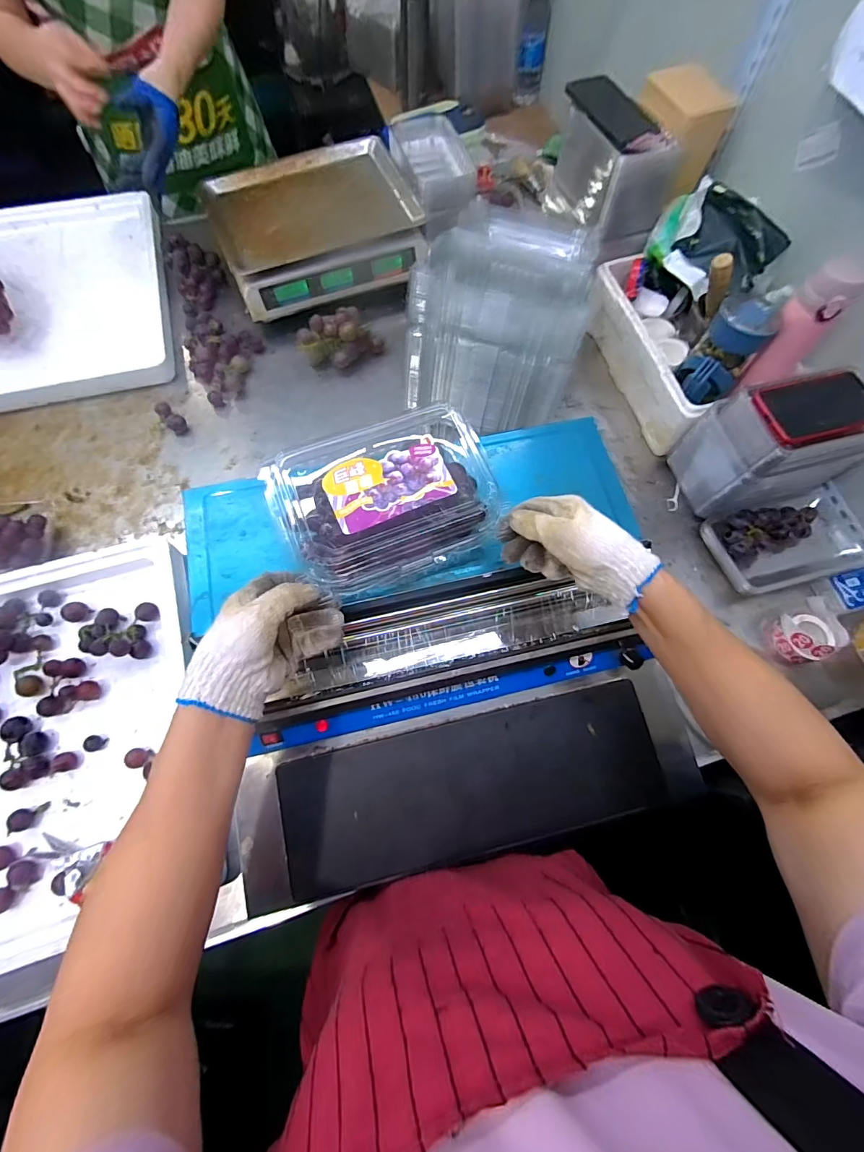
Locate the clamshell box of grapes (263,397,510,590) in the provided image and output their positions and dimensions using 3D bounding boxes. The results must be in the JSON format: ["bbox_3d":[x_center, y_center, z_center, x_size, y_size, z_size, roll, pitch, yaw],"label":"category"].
[{"bbox_3d":[-0.043,-0.081,0.416,0.195,0.077,0.152,-22,73,-9],"label":"clamshell box of grapes"}]

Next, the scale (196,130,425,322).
[{"bbox_3d":[-0.205,-0.635,0.817,0.359,0.121,0.303,-22,73,-9],"label":"scale"}]

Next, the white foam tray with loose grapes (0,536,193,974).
[{"bbox_3d":[-0.440,0.188,0.538,0.302,0.054,0.445,-15,72,-7],"label":"white foam tray with loose grapes"}]

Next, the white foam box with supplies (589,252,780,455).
[{"bbox_3d":[0.396,-0.377,0.703,0.132,0.183,0.299,-15,72,-7],"label":"white foam box with supplies"}]

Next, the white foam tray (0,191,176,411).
[{"bbox_3d":[-0.675,-0.509,0.792,0.394,0.045,0.488,-11,71,-5],"label":"white foam tray"}]

